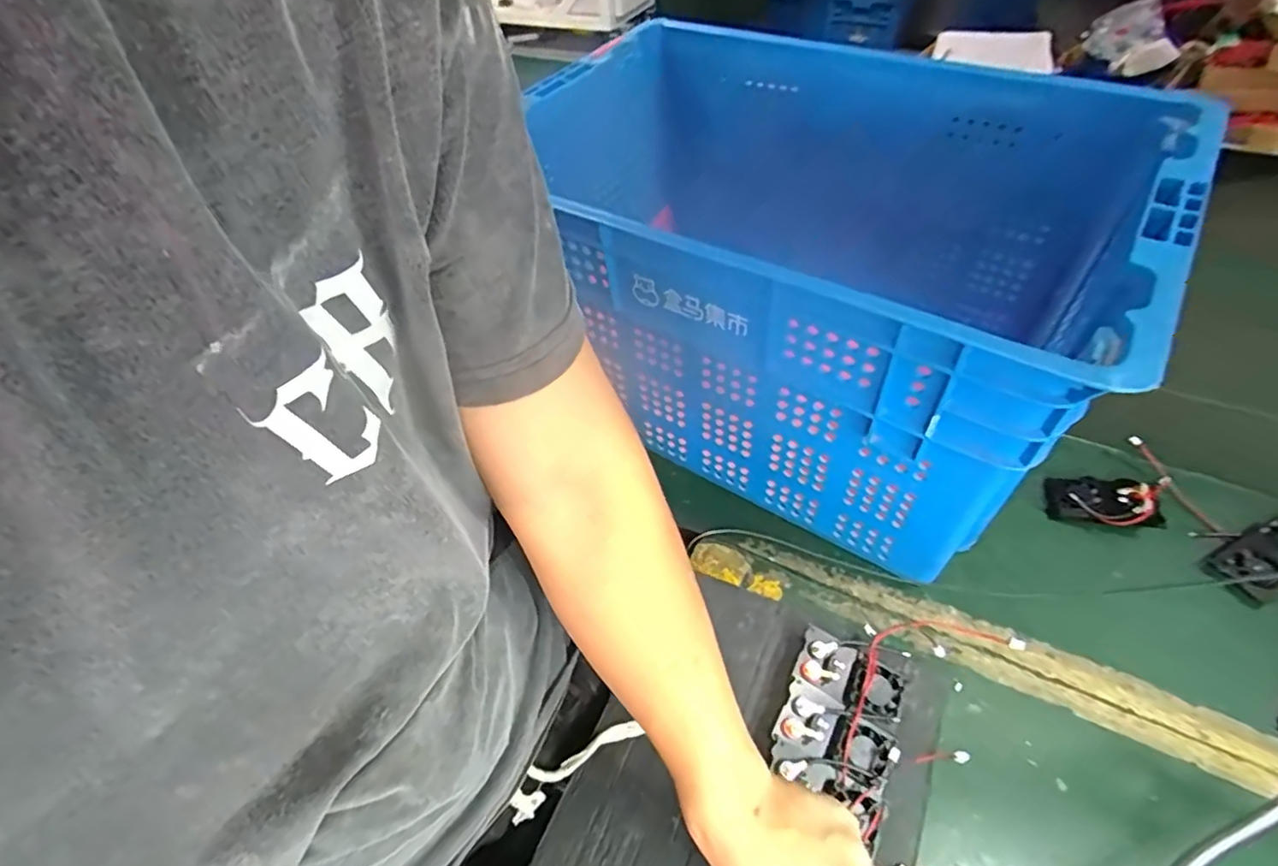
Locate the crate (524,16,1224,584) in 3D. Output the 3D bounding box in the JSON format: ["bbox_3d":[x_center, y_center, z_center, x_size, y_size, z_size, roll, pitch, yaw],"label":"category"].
[{"bbox_3d":[0.167,-0.196,0.649,0.573,0.287,0.423,29,60,25],"label":"crate"}]

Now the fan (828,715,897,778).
[{"bbox_3d":[0.177,0.250,0.480,0.042,0.008,0.040,24,58,22],"label":"fan"}]

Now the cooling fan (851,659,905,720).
[{"bbox_3d":[0.199,0.215,0.507,0.037,0.008,0.042,22,57,21],"label":"cooling fan"}]

